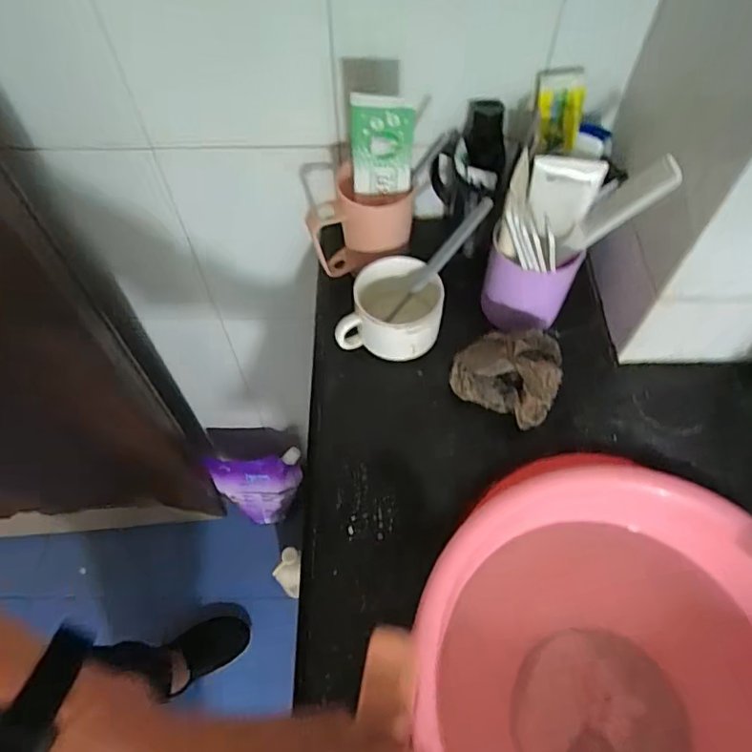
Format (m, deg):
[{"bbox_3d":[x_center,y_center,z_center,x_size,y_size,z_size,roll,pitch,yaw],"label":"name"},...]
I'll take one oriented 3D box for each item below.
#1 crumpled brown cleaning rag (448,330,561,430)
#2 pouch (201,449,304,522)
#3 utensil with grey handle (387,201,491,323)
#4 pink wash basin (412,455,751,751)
[{"bbox_3d":[0.127,-0.007,0.532,0.098,0.059,0.086,23,60,14],"label":"crumpled brown cleaning rag"},{"bbox_3d":[-0.237,0.243,1.159,0.178,0.226,0.064,-8,58,-5],"label":"pouch"},{"bbox_3d":[0.058,-0.112,0.544,0.148,0.012,0.016,-48,62,19],"label":"utensil with grey handle"},{"bbox_3d":[0.197,0.258,0.453,0.337,0.136,0.337,0,58,0],"label":"pink wash basin"}]

